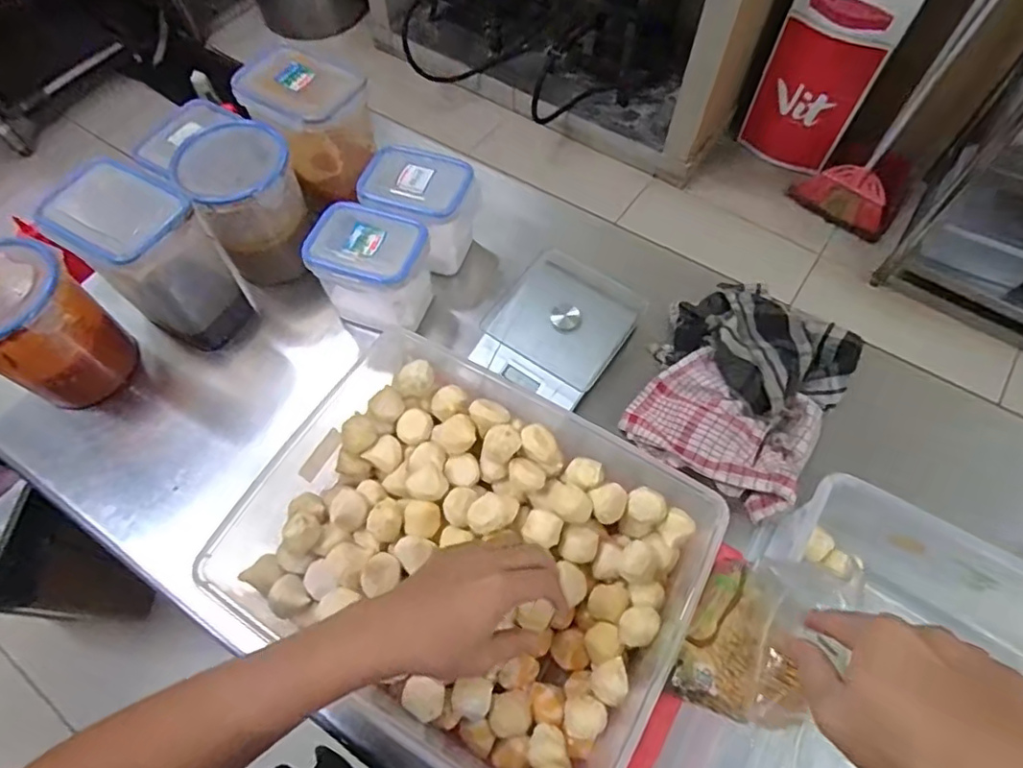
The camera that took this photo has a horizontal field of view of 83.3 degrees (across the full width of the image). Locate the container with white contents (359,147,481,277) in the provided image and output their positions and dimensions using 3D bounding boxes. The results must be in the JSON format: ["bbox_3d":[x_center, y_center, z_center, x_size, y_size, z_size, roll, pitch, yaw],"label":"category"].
[{"bbox_3d":[-0.119,-0.212,0.716,0.126,0.110,0.115,25,66,13],"label":"container with white contents"}]

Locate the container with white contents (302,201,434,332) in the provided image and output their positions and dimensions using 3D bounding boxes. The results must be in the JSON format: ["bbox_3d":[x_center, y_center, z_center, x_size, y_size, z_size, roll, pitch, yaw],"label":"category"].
[{"bbox_3d":[-0.162,-0.132,0.678,0.127,0.126,0.097,15,64,9],"label":"container with white contents"}]

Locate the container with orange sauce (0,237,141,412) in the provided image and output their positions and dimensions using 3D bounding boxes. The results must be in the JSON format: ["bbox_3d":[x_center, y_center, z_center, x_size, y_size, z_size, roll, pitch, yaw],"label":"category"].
[{"bbox_3d":[-0.540,-0.062,0.666,0.122,0.172,0.128,34,68,17],"label":"container with orange sauce"}]

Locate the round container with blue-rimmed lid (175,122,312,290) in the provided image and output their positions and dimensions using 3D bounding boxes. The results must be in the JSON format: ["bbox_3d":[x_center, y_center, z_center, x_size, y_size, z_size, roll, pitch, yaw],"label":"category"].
[{"bbox_3d":[-0.316,-0.219,0.702,0.113,0.161,0.113,0,63,1],"label":"round container with blue-rimmed lid"}]

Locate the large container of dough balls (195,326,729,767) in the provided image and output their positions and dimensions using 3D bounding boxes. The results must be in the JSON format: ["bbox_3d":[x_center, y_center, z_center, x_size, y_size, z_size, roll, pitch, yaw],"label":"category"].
[{"bbox_3d":[-0.041,0.145,0.511,0.370,0.100,0.297,28,67,15],"label":"large container of dough balls"}]

